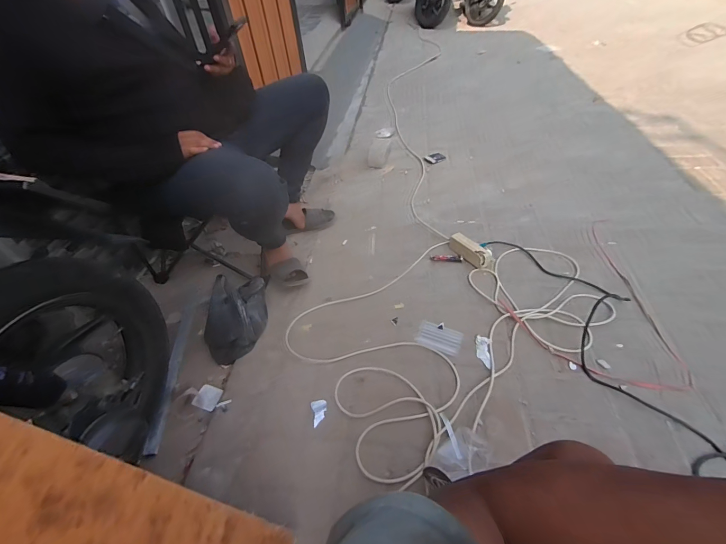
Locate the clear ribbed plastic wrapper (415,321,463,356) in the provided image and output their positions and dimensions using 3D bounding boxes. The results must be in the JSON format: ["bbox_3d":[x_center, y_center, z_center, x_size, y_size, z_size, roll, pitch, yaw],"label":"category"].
[{"bbox_3d":[0.221,0.187,0.965,0.124,0.004,0.078,15,49,20],"label":"clear ribbed plastic wrapper"}]

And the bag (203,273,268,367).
[{"bbox_3d":[-0.367,0.116,0.952,0.217,0.218,0.131,-26,48,-19],"label":"bag"}]

